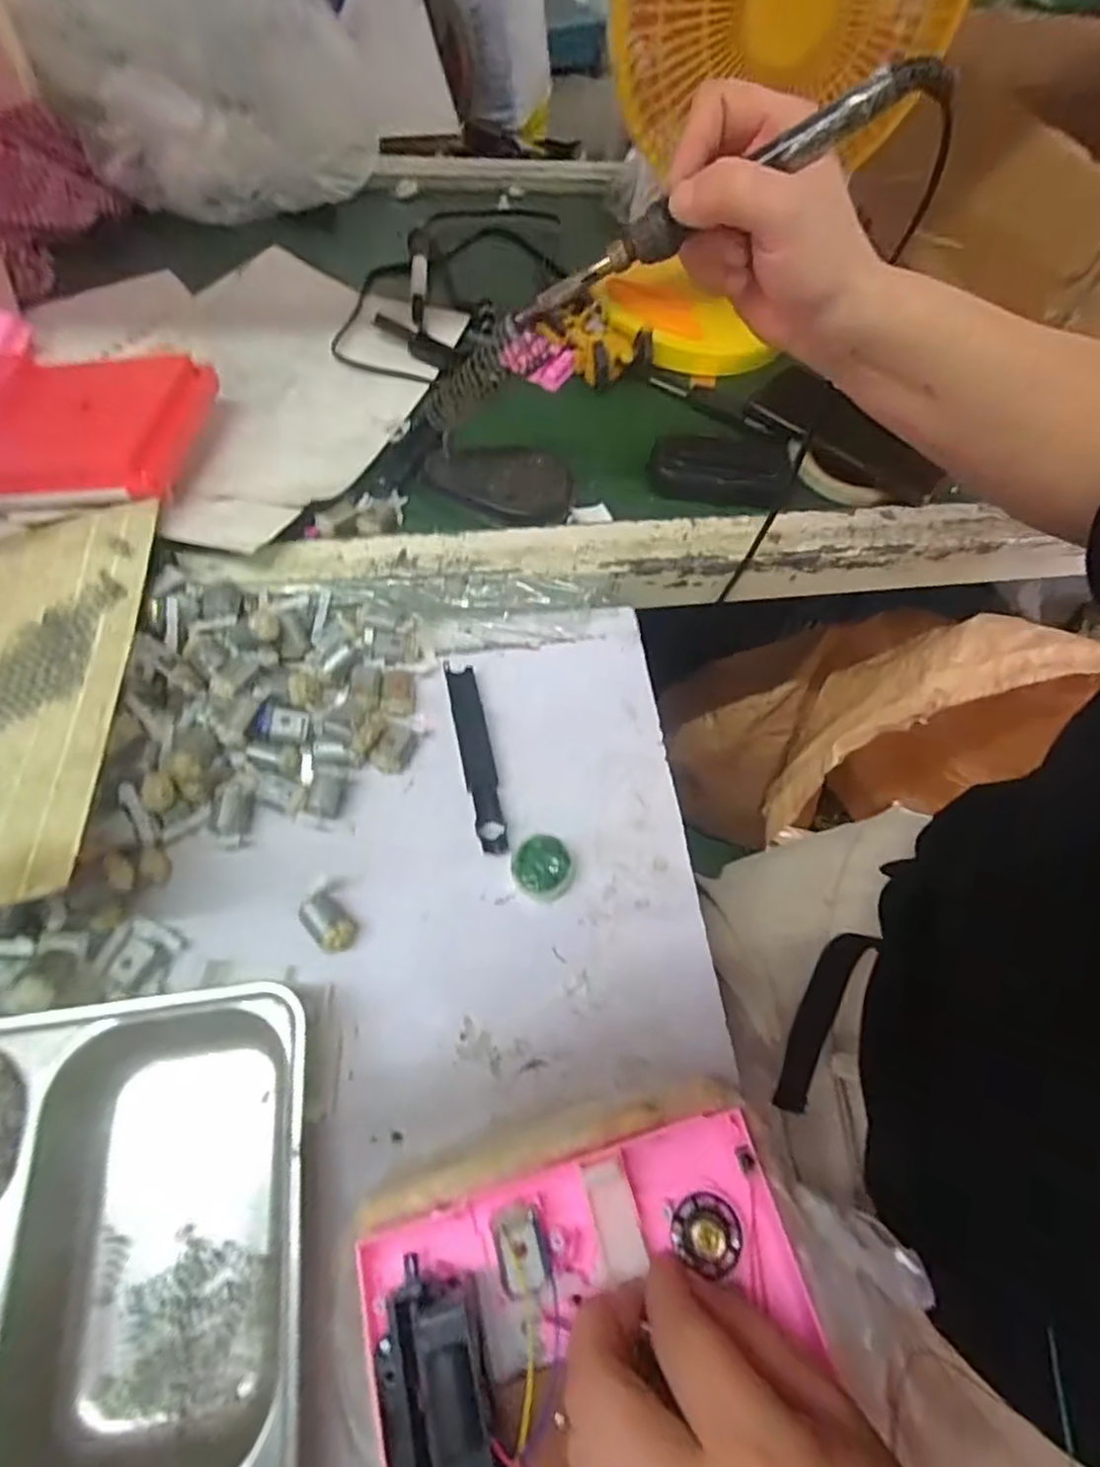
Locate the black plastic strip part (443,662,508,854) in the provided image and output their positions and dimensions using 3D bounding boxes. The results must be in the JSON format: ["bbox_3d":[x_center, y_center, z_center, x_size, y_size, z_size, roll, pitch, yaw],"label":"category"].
[{"bbox_3d":[-0.044,0.013,0.390,0.019,0.008,0.121,-10,63,-11],"label":"black plastic strip part"}]

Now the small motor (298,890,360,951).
[{"bbox_3d":[-0.115,0.098,0.337,0.030,0.020,0.020,40,65,16],"label":"small motor"}]

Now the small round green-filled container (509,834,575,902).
[{"bbox_3d":[-0.004,0.073,0.357,0.033,0.018,0.032,2,61,-4],"label":"small round green-filled container"}]

